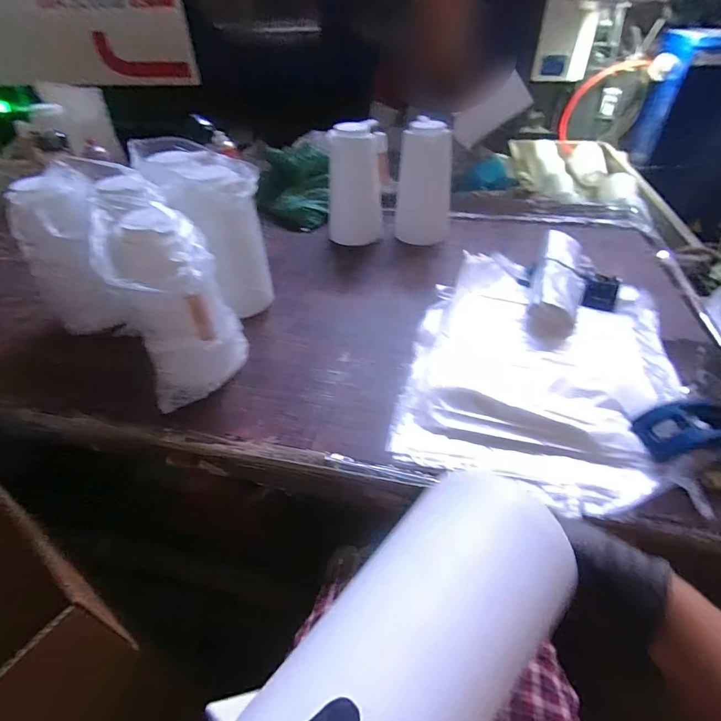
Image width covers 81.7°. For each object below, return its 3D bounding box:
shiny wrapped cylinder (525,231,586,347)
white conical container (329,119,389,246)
[{"bbox_3d":[0.368,-0.148,0.771,0.086,0.061,0.339,15,45,18],"label":"shiny wrapped cylinder"},{"bbox_3d":[-0.006,-0.408,0.962,0.139,0.234,0.133,0,42,2],"label":"white conical container"}]

